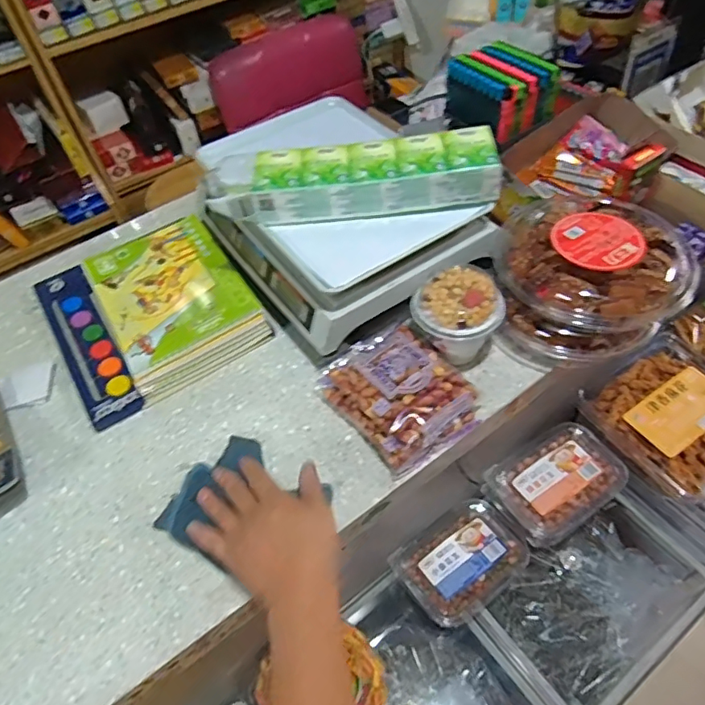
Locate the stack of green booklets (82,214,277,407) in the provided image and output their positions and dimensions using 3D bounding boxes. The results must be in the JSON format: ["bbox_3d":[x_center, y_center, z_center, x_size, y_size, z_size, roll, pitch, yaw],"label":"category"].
[{"bbox_3d":[-0.231,-0.073,0.690,0.167,0.040,0.250,-29,55,-16],"label":"stack of green booklets"}]

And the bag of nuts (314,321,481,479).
[{"bbox_3d":[0.047,0.042,0.574,0.115,0.050,0.147,-35,57,-20],"label":"bag of nuts"}]

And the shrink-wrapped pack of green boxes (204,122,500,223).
[{"bbox_3d":[0.001,-0.196,0.603,0.307,0.053,0.077,-4,52,2],"label":"shrink-wrapped pack of green boxes"}]

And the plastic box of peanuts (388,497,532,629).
[{"bbox_3d":[0.148,0.288,0.741,0.166,0.065,0.116,-31,56,-18],"label":"plastic box of peanuts"}]

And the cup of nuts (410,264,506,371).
[{"bbox_3d":[0.116,-0.031,0.601,0.088,0.101,0.082,15,55,17],"label":"cup of nuts"}]

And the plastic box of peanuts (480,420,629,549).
[{"bbox_3d":[0.280,0.179,0.750,0.170,0.055,0.124,-30,56,-17],"label":"plastic box of peanuts"}]

